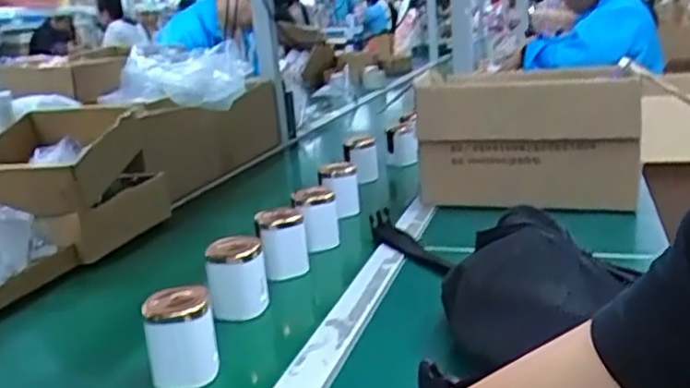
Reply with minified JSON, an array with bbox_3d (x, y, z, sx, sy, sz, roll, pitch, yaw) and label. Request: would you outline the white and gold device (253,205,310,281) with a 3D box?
[{"bbox_3d":[-0.073,0.059,0.795,0.056,0.076,0.053,-6,14,-4],"label":"white and gold device"}]

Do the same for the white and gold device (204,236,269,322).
[{"bbox_3d":[-0.107,0.085,0.679,0.056,0.075,0.048,-6,15,-7],"label":"white and gold device"}]

